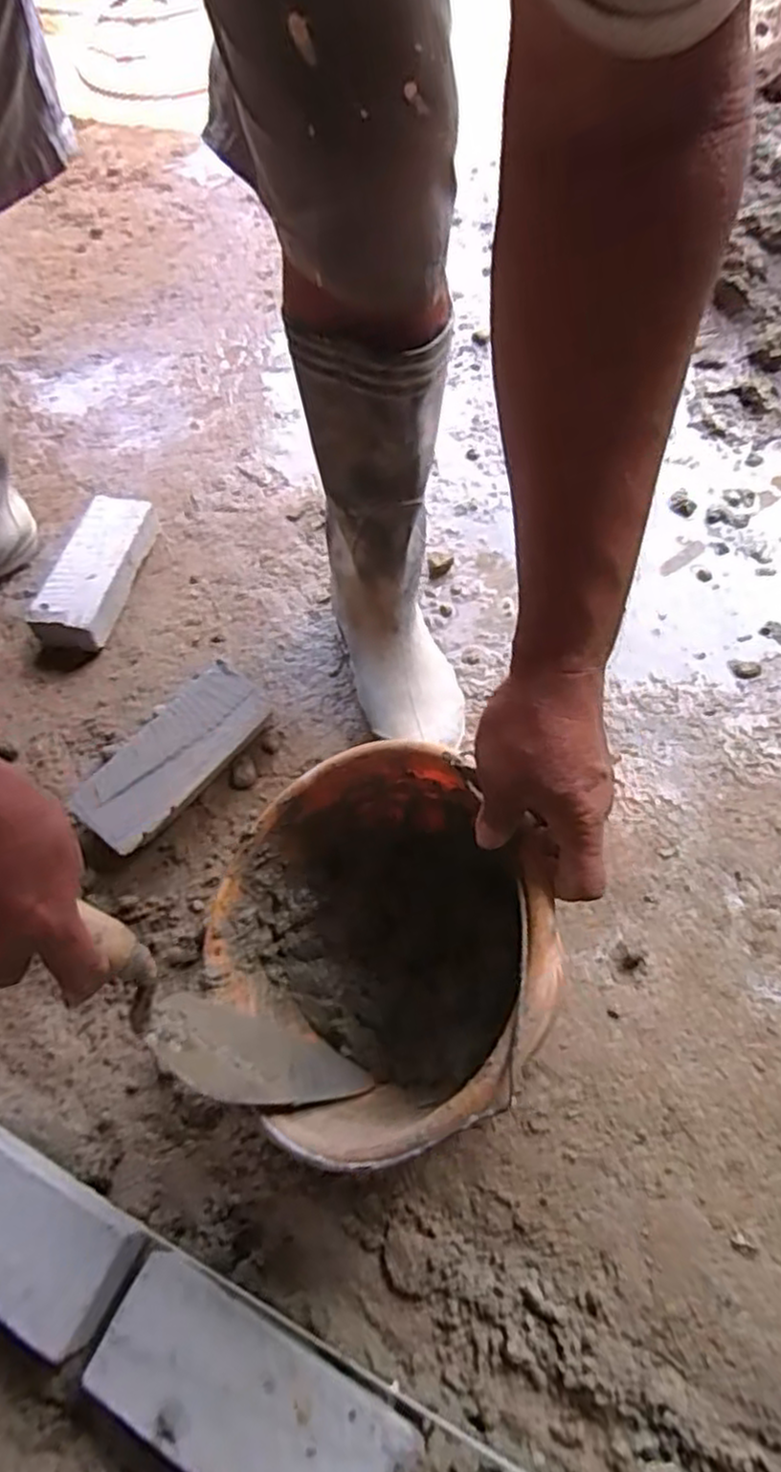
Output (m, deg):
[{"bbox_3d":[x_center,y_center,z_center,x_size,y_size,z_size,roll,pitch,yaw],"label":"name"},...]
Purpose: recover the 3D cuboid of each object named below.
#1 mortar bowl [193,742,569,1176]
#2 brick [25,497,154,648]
[{"bbox_3d":[0.012,0.149,0.494,0.235,0.140,0.254,-43,45,12],"label":"mortar bowl"},{"bbox_3d":[-0.340,-0.187,0.841,0.082,0.054,0.208,7,60,8],"label":"brick"}]

